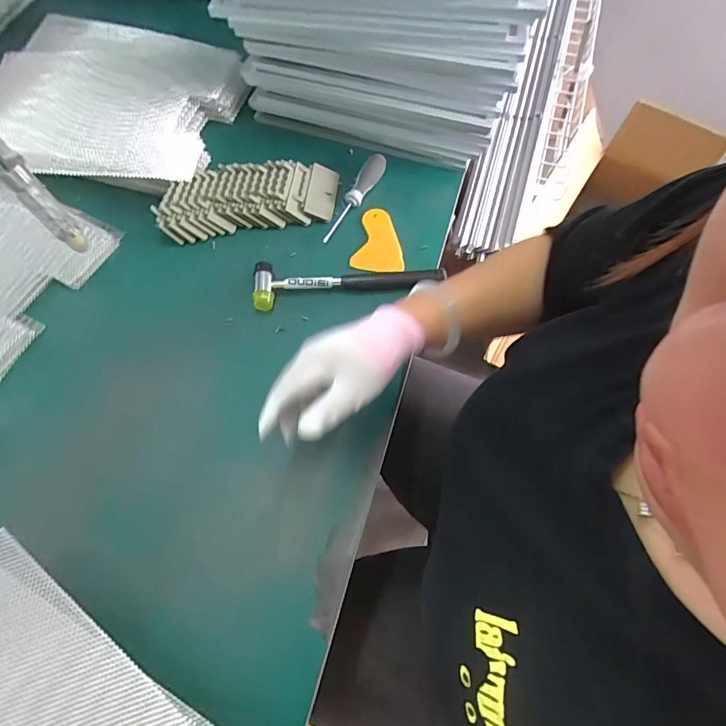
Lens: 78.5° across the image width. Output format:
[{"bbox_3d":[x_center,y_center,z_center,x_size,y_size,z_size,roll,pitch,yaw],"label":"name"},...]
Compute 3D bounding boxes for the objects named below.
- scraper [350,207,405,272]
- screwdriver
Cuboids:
[{"bbox_3d":[0.020,-0.172,0.612,0.069,0.008,0.107,1,67,1],"label":"scraper"},{"bbox_3d":[-0.016,-0.235,0.627,0.029,0.034,0.156,29,71,13],"label":"screwdriver"}]

